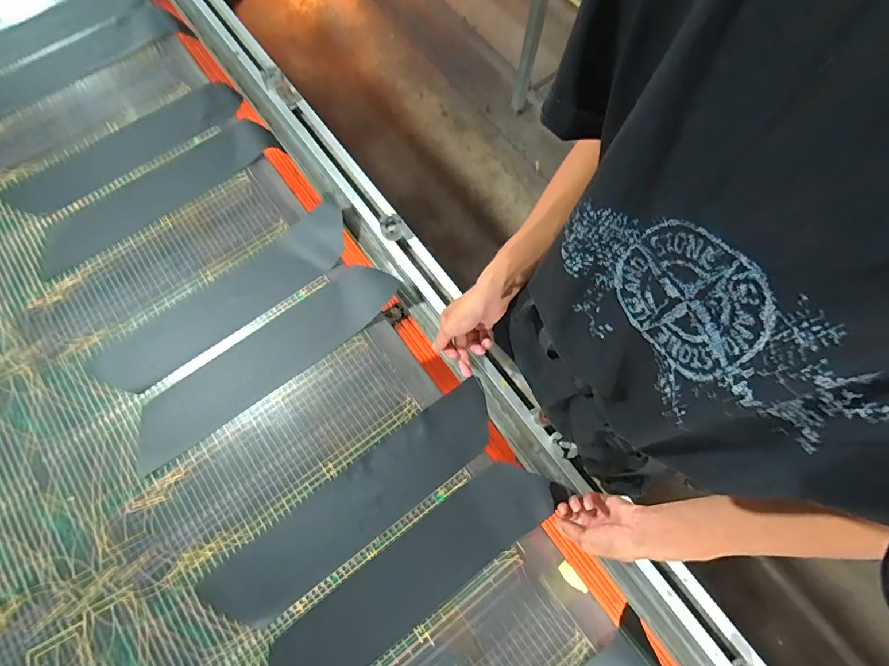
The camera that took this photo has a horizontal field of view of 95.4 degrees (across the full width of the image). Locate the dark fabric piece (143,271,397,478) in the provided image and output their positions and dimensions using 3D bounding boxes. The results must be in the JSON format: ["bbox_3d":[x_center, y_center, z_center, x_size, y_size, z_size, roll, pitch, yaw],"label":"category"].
[{"bbox_3d":[-0.289,0.039,0.641,0.445,0.029,0.106,-36,74,-9],"label":"dark fabric piece"}]

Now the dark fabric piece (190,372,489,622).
[{"bbox_3d":[-0.120,0.245,0.585,0.461,0.014,0.099,-36,79,-6],"label":"dark fabric piece"}]

